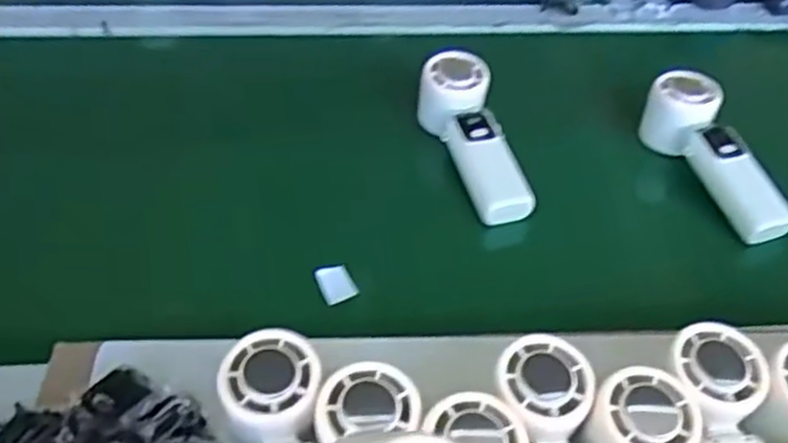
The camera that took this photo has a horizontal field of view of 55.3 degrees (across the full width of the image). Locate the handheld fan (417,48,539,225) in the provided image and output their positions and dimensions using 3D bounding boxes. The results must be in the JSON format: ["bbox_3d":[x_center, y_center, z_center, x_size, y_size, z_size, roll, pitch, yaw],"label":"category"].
[{"bbox_3d":[0.068,-0.068,0.634,0.055,0.040,0.168,-11,61,-15],"label":"handheld fan"}]

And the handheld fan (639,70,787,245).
[{"bbox_3d":[0.272,-0.054,0.630,0.054,0.060,0.165,-14,48,-17],"label":"handheld fan"}]

